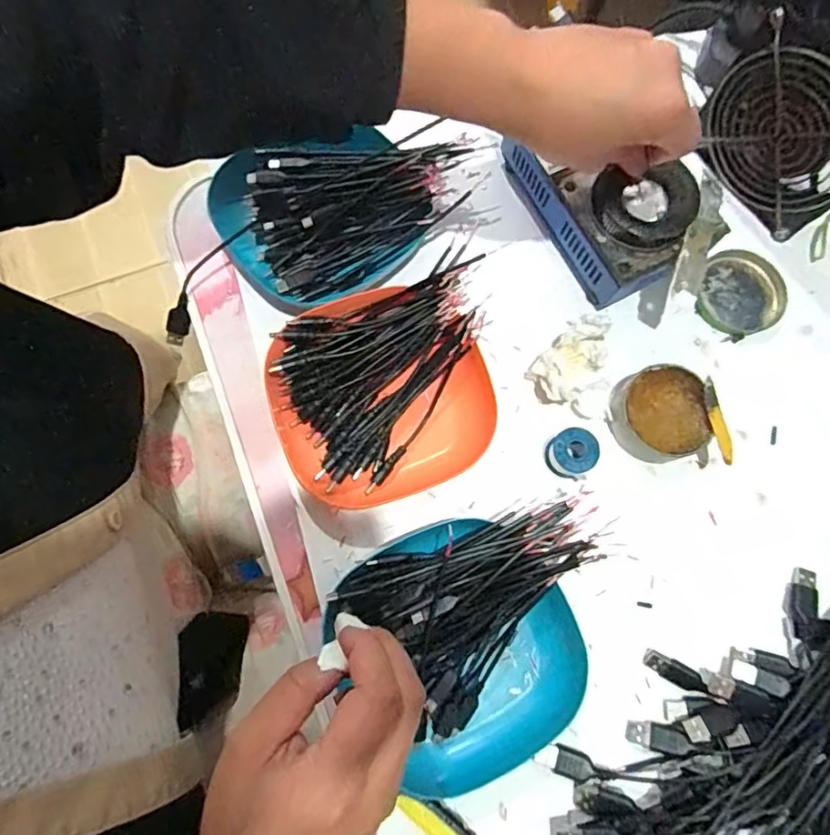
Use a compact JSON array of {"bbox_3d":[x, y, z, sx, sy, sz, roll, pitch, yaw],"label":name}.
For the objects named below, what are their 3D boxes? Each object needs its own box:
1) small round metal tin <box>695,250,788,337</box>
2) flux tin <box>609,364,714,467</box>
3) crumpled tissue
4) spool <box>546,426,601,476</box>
[{"bbox_3d":[0.248,-0.094,0.438,0.060,0.010,0.068,22,77,4],"label":"small round metal tin"},{"bbox_3d":[0.167,-0.001,0.402,0.060,0.034,0.062,0,76,-1],"label":"flux tin"},{"bbox_3d":[0.109,-0.034,0.406,0.054,0.034,0.064,-3,76,-2],"label":"crumpled tissue"},{"bbox_3d":[0.106,0.024,0.390,0.029,0.024,0.030,0,76,-1],"label":"spool"}]

